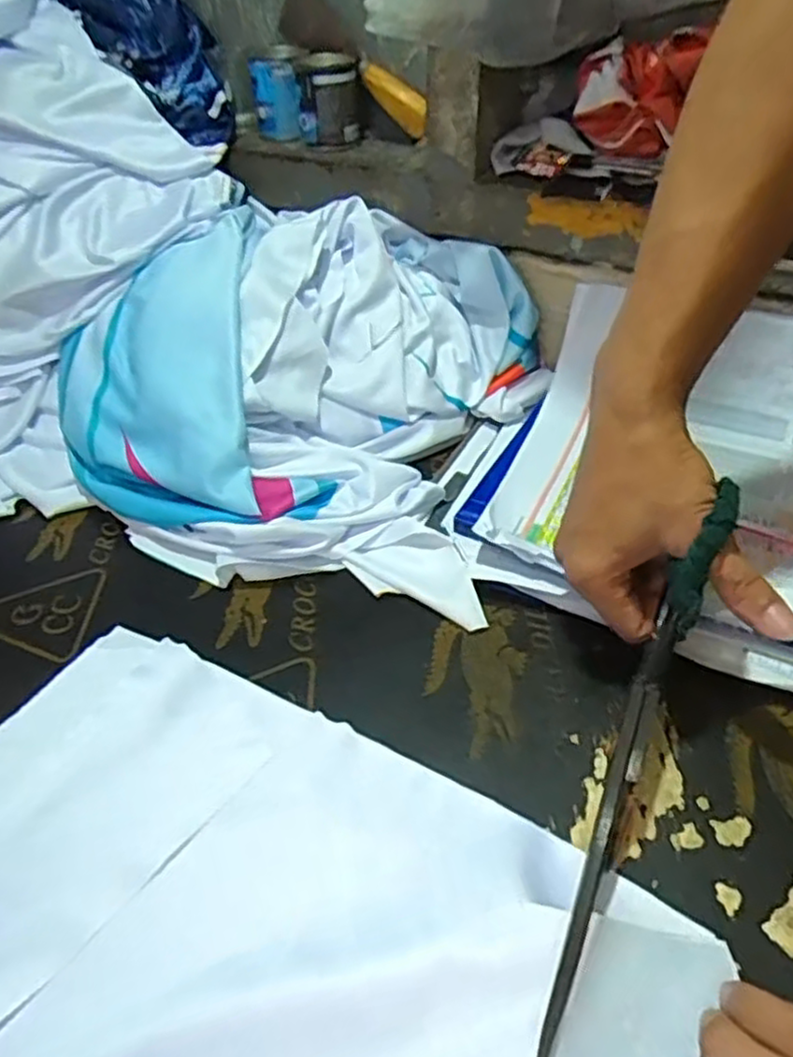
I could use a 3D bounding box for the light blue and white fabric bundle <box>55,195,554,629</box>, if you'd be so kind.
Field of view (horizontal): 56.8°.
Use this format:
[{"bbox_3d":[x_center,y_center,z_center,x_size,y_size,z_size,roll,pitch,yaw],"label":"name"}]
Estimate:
[{"bbox_3d":[-0.083,-0.116,0.557,0.367,0.135,0.295,14,44,17],"label":"light blue and white fabric bundle"}]

